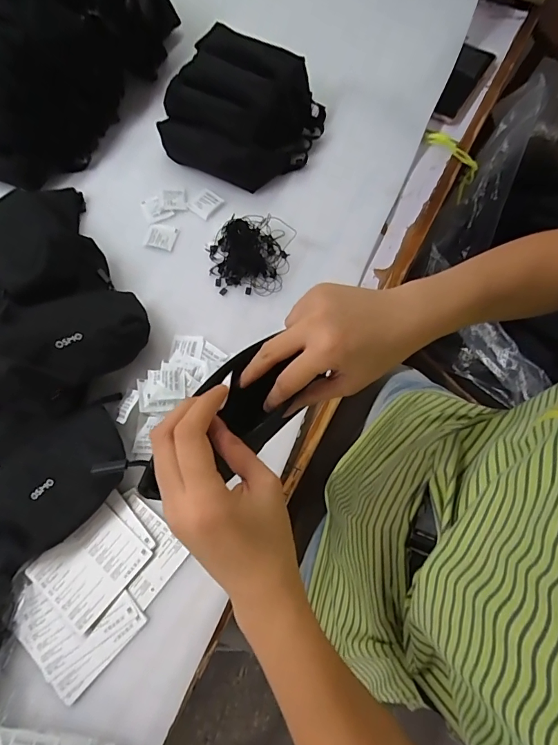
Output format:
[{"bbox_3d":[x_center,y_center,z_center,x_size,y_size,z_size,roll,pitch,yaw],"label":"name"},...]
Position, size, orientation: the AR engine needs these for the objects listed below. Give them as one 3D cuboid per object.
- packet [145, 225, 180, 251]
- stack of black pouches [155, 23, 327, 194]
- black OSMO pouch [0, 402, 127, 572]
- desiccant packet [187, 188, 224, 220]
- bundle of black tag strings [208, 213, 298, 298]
[{"bbox_3d":[-0.161,-0.188,0.548,0.039,0.004,0.037,13,73,5],"label":"packet"},{"bbox_3d":[-0.052,-0.368,0.562,0.193,0.082,0.172,25,75,9],"label":"stack of black pouches"},{"bbox_3d":[-0.252,0.127,0.419,0.195,0.039,0.100,-41,76,-11],"label":"black OSMO pouch"},{"bbox_3d":[-0.104,-0.240,0.564,0.036,0.004,0.040,39,77,12],"label":"desiccant packet"},{"bbox_3d":[-0.039,-0.155,0.521,0.105,0.028,0.100,-6,72,-1],"label":"bundle of black tag strings"}]

